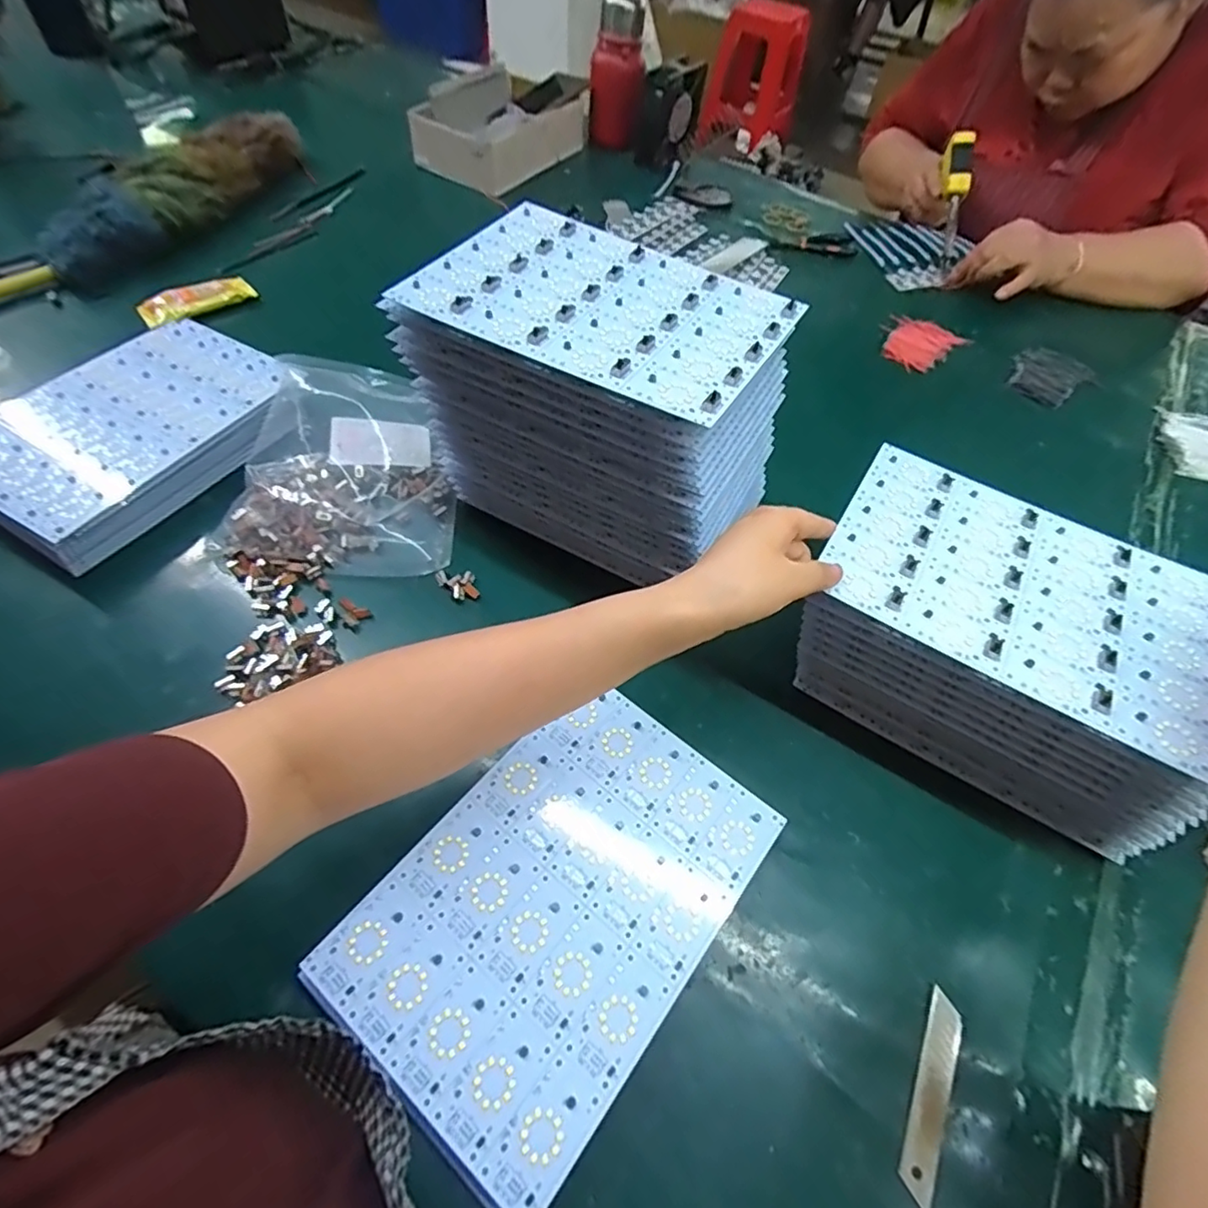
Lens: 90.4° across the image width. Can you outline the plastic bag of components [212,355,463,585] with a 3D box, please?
[{"bbox_3d":[-0.234,-0.124,0.535,0.187,0.054,0.226,-8,57,-10],"label":"plastic bag of components"}]

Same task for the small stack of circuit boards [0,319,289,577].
[{"bbox_3d":[-0.419,-0.155,0.542,0.176,0.049,0.249,32,60,16],"label":"small stack of circuit boards"}]

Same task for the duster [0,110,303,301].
[{"bbox_3d":[-0.577,-0.487,0.734,0.117,0.067,0.581,27,58,13],"label":"duster"}]

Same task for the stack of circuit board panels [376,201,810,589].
[{"bbox_3d":[-0.004,-0.154,0.476,0.243,0.180,0.150,27,59,13],"label":"stack of circuit board panels"}]

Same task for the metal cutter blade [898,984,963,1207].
[{"bbox_3d":[0.184,0.272,0.335,0.019,0.004,0.099,24,57,19],"label":"metal cutter blade"}]

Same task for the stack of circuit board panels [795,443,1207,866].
[{"bbox_3d":[0.271,0.024,0.425,0.245,0.118,0.156,30,59,15],"label":"stack of circuit board panels"}]

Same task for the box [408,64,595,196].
[{"bbox_3d":[-0.159,-0.715,0.901,0.153,0.098,0.289,26,58,12],"label":"box"}]

